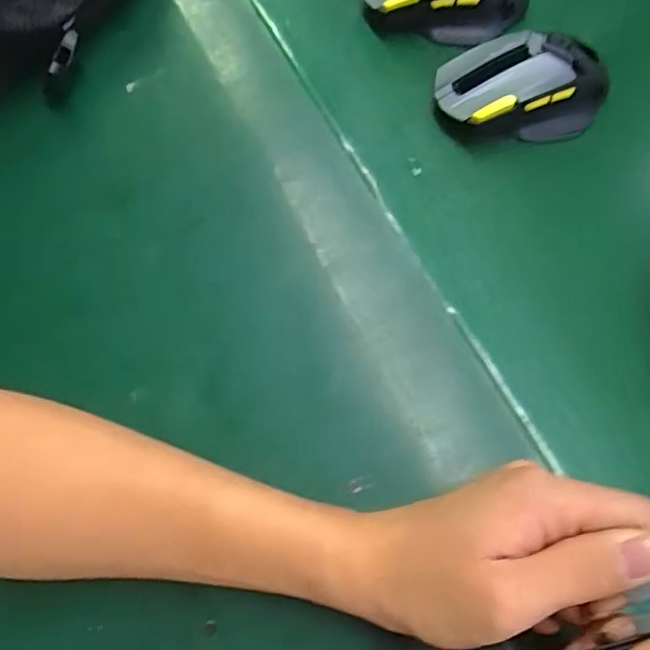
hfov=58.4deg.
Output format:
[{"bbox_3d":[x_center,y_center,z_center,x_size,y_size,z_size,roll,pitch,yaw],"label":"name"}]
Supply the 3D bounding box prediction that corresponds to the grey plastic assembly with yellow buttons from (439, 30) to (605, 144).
[{"bbox_3d":[0.131,-0.154,0.378,0.111,0.034,0.063,-2,65,4],"label":"grey plastic assembly with yellow buttons"}]

